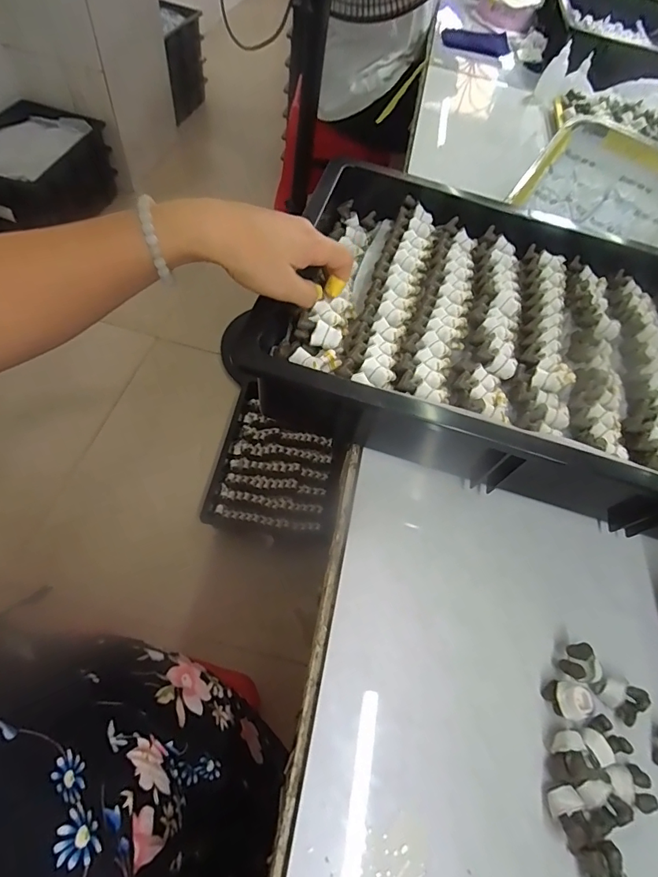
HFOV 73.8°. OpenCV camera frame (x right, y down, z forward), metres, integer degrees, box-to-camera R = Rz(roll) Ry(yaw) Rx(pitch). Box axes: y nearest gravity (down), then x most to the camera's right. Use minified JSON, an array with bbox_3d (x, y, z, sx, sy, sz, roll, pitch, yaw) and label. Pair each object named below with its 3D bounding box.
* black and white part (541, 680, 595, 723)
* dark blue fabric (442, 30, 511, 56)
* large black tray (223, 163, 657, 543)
[{"bbox_3d":[0.166,0.181,0.303,0.019,0.023,0.023,-22,65,-20],"label":"black and white part"},{"bbox_3d":[0.344,-0.939,1.031,0.165,0.041,0.025,30,60,9],"label":"dark blue fabric"},{"bbox_3d":[0.186,-0.106,0.440,0.440,0.087,0.353,15,58,5],"label":"large black tray"}]

